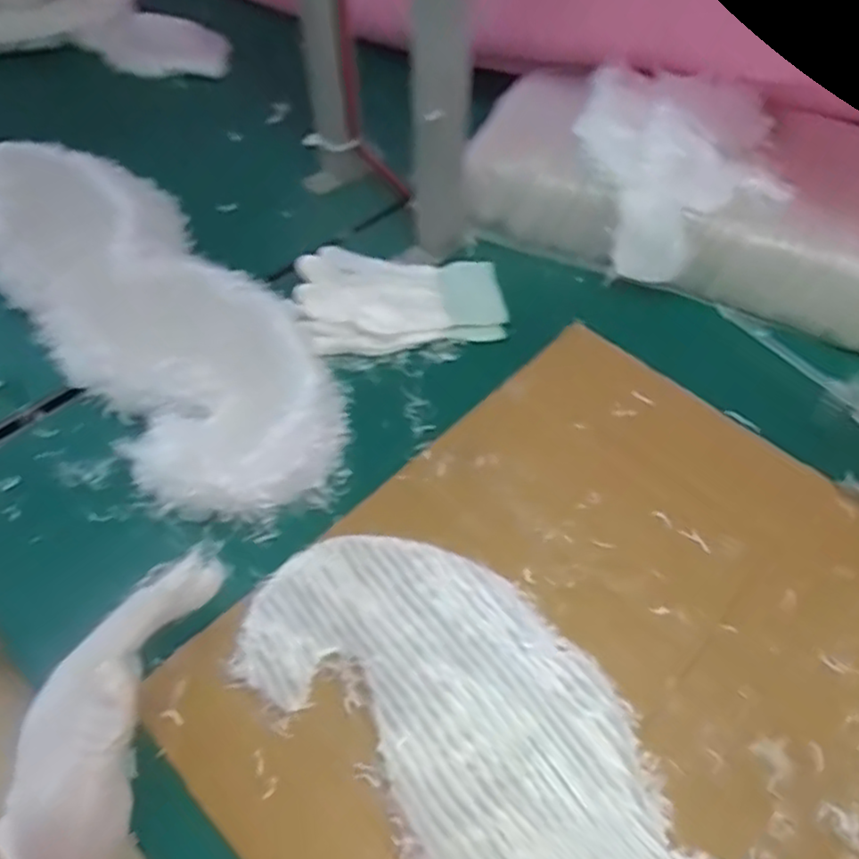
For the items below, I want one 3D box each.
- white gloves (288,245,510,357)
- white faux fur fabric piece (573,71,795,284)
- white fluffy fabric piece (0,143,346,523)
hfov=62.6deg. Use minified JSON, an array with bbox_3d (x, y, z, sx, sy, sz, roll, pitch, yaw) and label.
[{"bbox_3d":[-0.023,-0.106,0.558,0.159,0.032,0.103,-6,53,-4],"label":"white gloves"},{"bbox_3d":[0.201,-0.209,0.578,0.151,0.084,0.179,4,53,3],"label":"white faux fur fabric piece"},{"bbox_3d":[-0.230,-0.109,0.538,0.153,0.051,0.426,-37,61,-24],"label":"white fluffy fabric piece"}]

